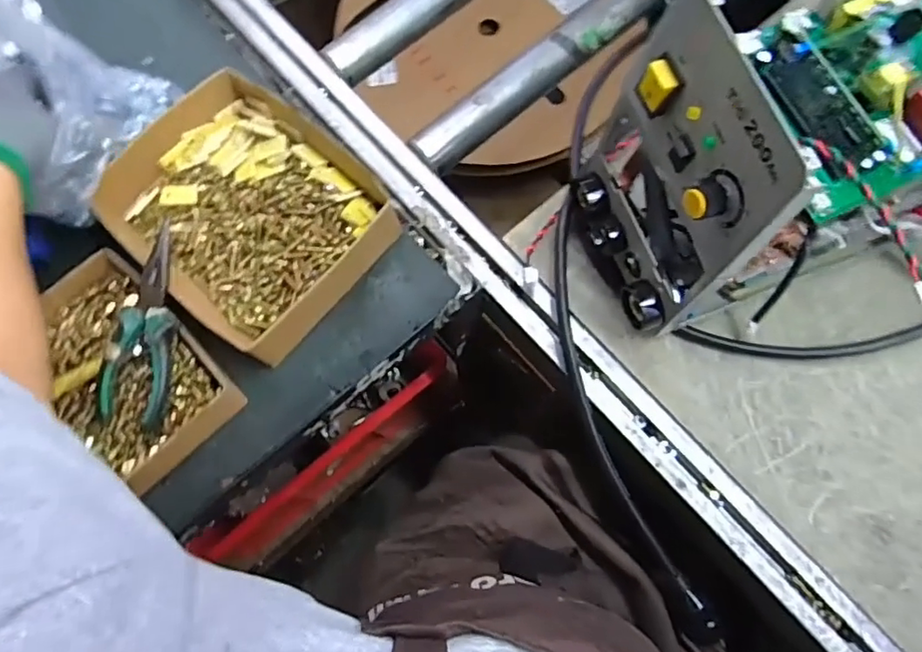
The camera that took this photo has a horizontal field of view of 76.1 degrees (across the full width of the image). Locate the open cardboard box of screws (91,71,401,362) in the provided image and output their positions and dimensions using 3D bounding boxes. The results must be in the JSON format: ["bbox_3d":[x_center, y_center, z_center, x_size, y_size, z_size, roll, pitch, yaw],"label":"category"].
[{"bbox_3d":[-0.184,-0.099,0.513,0.225,0.057,0.183,41,79,13],"label":"open cardboard box of screws"}]

